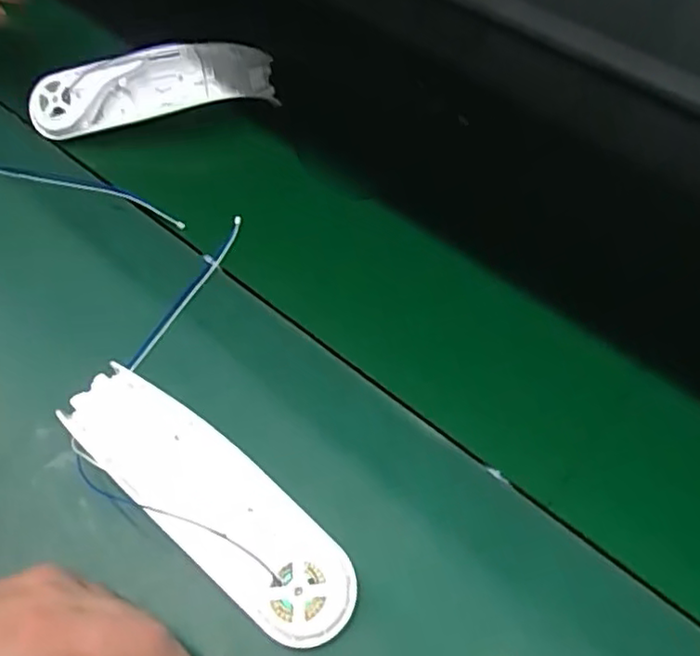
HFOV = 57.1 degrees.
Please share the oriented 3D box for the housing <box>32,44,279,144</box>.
[{"bbox_3d":[-0.163,-0.193,0.533,0.196,0.071,0.049,-10,59,-9],"label":"housing"}]

